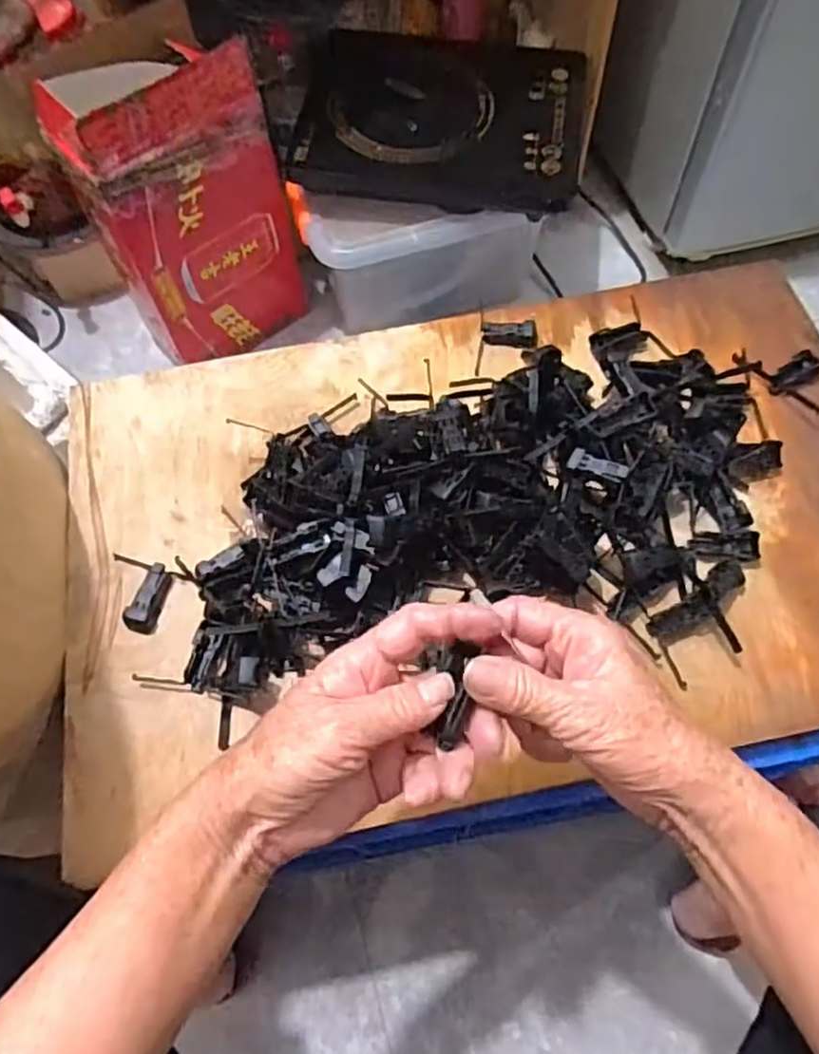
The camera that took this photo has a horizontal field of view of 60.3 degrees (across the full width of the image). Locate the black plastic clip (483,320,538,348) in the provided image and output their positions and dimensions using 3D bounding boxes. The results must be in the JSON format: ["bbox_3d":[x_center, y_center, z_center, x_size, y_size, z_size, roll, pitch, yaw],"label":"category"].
[{"bbox_3d":[0.087,-0.167,0.608,0.047,0.012,0.020,0,65,1],"label":"black plastic clip"}]

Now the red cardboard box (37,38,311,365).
[{"bbox_3d":[-0.261,-0.376,0.872,0.224,0.372,0.118,-32,63,-11],"label":"red cardboard box"}]

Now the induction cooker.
[{"bbox_3d":[0.044,-0.520,0.906,0.345,0.060,0.254,7,65,5],"label":"induction cooker"}]

